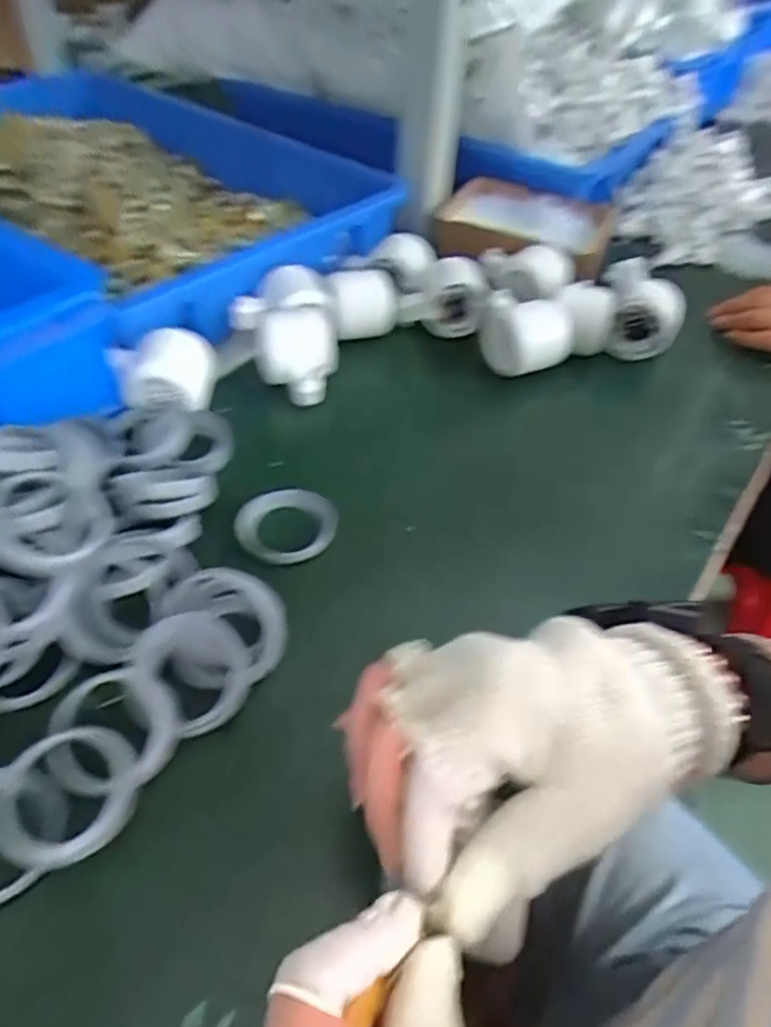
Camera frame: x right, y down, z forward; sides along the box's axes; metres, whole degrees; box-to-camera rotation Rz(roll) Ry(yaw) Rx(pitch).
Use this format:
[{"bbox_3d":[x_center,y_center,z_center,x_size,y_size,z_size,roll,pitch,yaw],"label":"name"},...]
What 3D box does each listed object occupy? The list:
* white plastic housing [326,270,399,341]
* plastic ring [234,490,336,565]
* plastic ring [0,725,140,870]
[{"bbox_3d":[-0.021,-0.188,0.612,0.060,0.054,0.046,-4,47,-9],"label":"white plastic housing"},{"bbox_3d":[-0.068,0.010,0.450,0.067,0.015,0.058,7,46,1],"label":"plastic ring"},{"bbox_3d":[-0.150,0.131,0.311,0.064,0.015,0.058,-6,47,-11],"label":"plastic ring"}]

